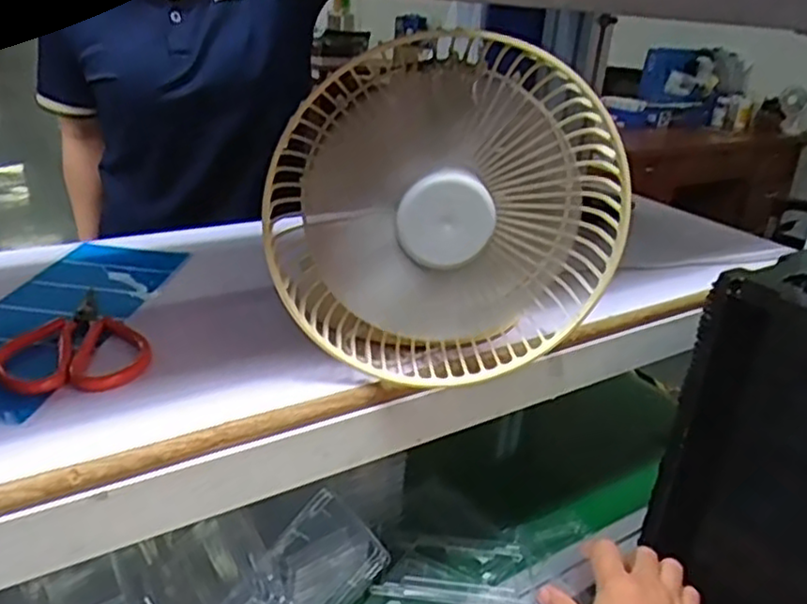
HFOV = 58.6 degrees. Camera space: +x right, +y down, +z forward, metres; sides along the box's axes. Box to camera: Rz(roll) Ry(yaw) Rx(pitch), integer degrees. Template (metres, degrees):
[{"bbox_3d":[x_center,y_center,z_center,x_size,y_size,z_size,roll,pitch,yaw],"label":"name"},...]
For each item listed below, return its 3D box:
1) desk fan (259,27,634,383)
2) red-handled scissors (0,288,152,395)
[{"bbox_3d":[0.022,-0.052,0.422,0.192,0.186,0.072,3,24,-7],"label":"desk fan"},{"bbox_3d":[-0.202,0.019,0.448,0.081,0.011,0.130,-3,25,-20],"label":"red-handled scissors"}]

